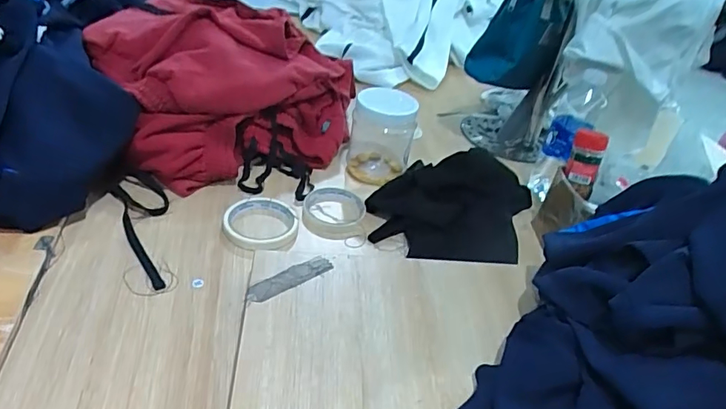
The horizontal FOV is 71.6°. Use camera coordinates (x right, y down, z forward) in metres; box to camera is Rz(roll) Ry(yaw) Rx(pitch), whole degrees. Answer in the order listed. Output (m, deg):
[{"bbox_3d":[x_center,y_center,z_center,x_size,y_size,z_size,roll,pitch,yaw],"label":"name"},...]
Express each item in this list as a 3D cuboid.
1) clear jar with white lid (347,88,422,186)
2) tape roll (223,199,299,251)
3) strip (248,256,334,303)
[{"bbox_3d":[0.028,-0.105,0.769,0.092,0.124,0.087,6,37,-5],"label":"clear jar with white lid"},{"bbox_3d":[-0.132,0.020,0.658,0.093,0.013,0.102,6,37,-5],"label":"tape roll"},{"bbox_3d":[-0.077,0.079,0.536,0.099,0.004,0.024,-23,58,-37],"label":"strip"}]

